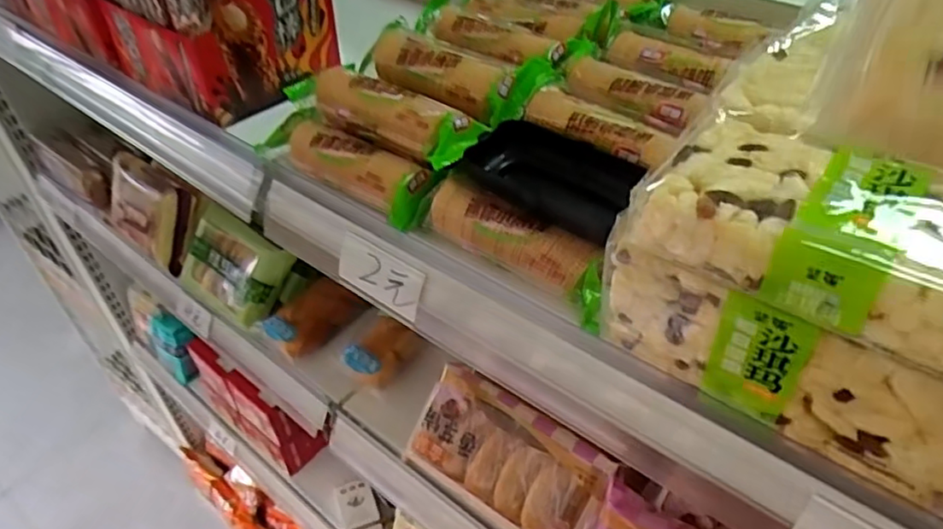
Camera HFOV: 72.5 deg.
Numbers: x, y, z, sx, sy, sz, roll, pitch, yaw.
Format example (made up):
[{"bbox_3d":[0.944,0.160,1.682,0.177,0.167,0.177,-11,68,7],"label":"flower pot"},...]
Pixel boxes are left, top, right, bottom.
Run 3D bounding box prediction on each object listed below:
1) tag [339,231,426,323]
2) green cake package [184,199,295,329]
[{"bbox_3d":[-0.059,0.007,0.412,0.068,0.036,0.006,27,27,30],"label":"tag"},{"bbox_3d":[-0.276,-0.002,0.750,0.145,0.084,0.084,32,52,30],"label":"green cake package"}]

